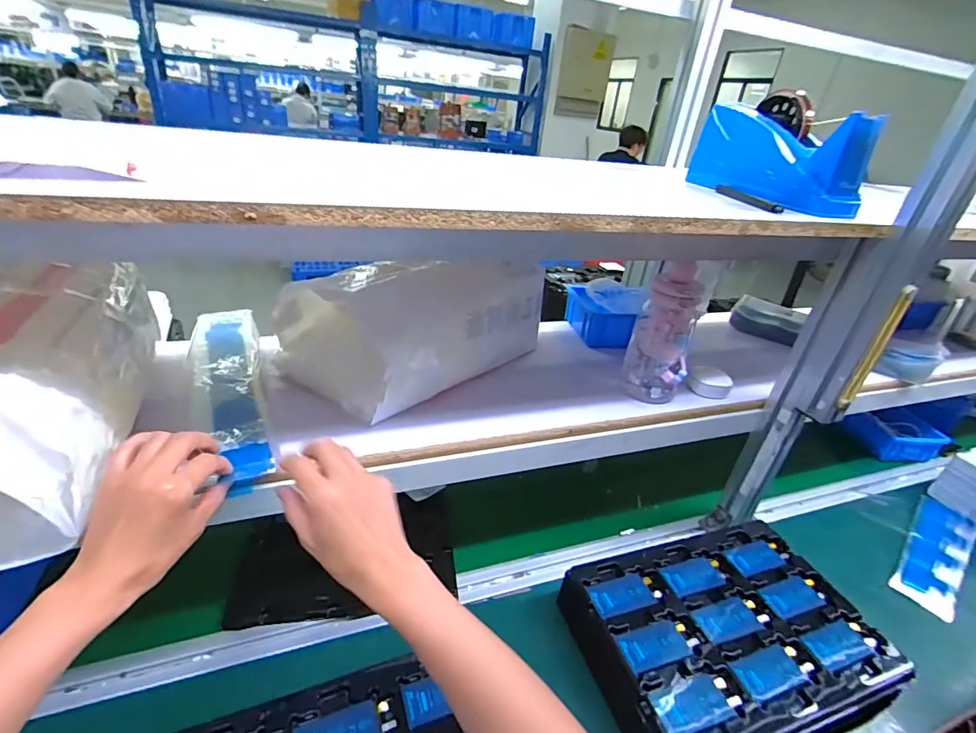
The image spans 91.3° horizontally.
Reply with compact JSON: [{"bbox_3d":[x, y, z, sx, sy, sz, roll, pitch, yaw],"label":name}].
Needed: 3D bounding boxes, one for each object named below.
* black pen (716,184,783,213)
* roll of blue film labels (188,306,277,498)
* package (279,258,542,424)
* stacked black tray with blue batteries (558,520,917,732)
[{"bbox_3d":[0.301,-0.196,0.553,0.010,0.009,0.123,2,30,-8],"label":"black pen"},{"bbox_3d":[-0.305,0.015,0.571,0.076,0.026,0.359,-10,35,-28],"label":"roll of blue film labels"},{"bbox_3d":[-0.110,-0.078,0.656,0.222,0.164,0.368,26,35,31],"label":"package"},{"bbox_3d":[0.292,0.330,0.591,0.333,0.063,0.241,-5,32,-20],"label":"stacked black tray with blue batteries"}]

